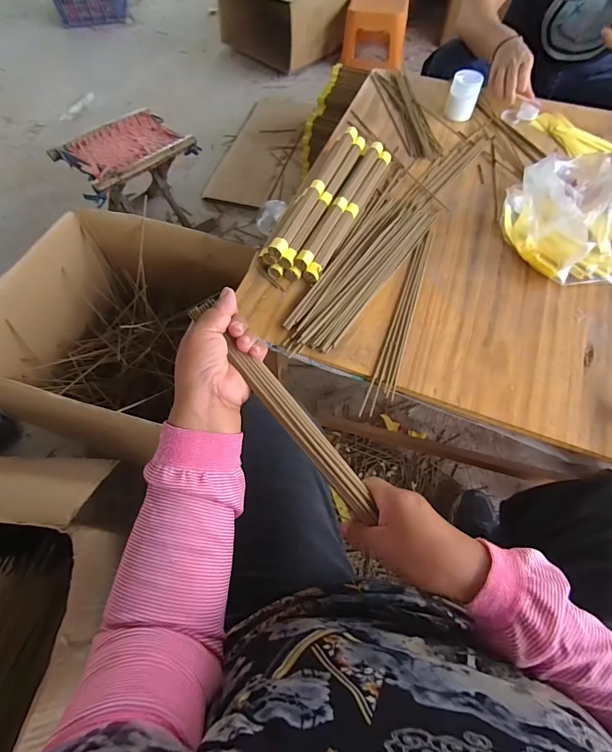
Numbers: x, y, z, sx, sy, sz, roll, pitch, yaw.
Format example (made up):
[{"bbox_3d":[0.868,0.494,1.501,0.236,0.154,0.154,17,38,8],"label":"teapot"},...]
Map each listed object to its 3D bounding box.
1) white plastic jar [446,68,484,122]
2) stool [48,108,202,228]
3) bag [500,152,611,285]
[{"bbox_3d":[0.313,-0.559,0.735,0.056,0.064,0.046,20,65,11],"label":"white plastic jar"},{"bbox_3d":[-0.503,-0.578,1.125,0.328,0.263,0.244,-41,69,-17],"label":"stool"},{"bbox_3d":[0.419,-0.249,0.557,0.197,0.104,0.213,-20,64,-9],"label":"bag"}]

